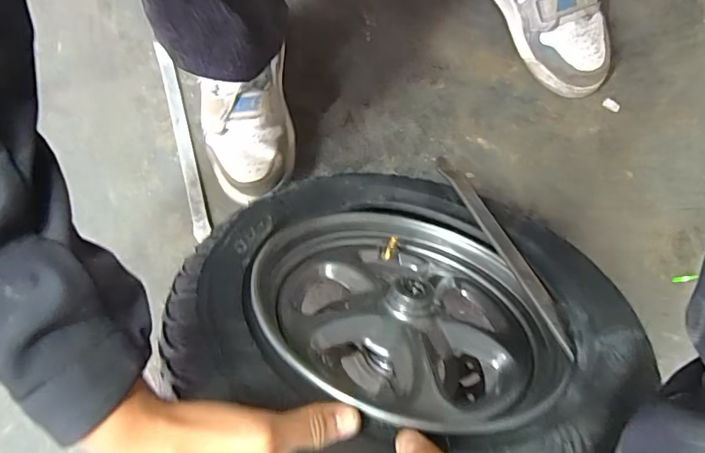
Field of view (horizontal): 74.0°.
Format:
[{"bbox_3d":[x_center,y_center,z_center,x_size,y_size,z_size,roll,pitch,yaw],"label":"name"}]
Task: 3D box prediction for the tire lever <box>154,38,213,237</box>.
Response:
[{"bbox_3d":[-0.216,-0.111,0.592,0.021,0.011,0.268,-16,79,-4],"label":"tire lever"}]

